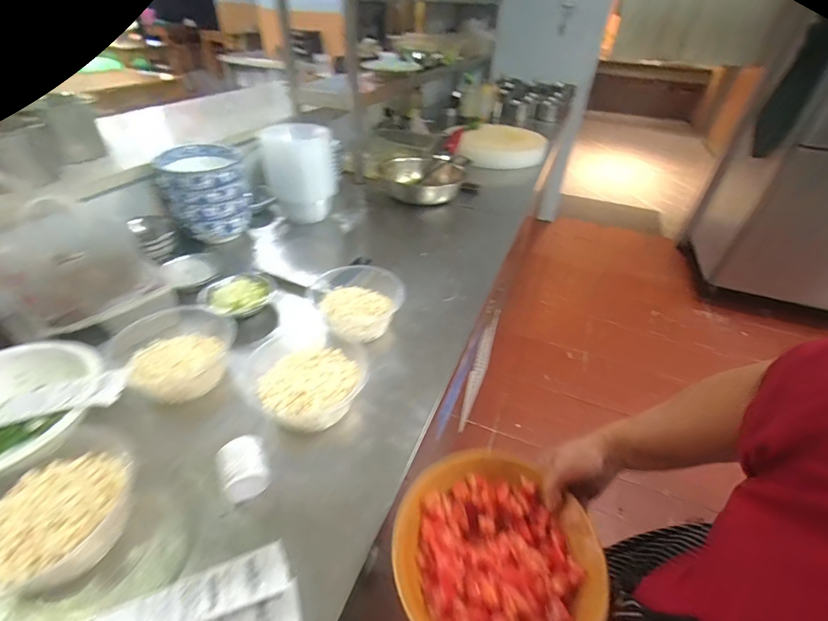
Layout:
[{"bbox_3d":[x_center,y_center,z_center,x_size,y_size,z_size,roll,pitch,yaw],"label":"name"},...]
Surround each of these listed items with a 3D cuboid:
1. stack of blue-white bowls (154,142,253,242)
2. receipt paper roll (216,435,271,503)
[{"bbox_3d":[-0.489,-0.275,0.915,0.175,0.170,0.164,-21,43,-26],"label":"stack of blue-white bowls"},{"bbox_3d":[-0.207,0.194,0.473,0.054,0.051,0.055,-17,41,-23],"label":"receipt paper roll"}]

